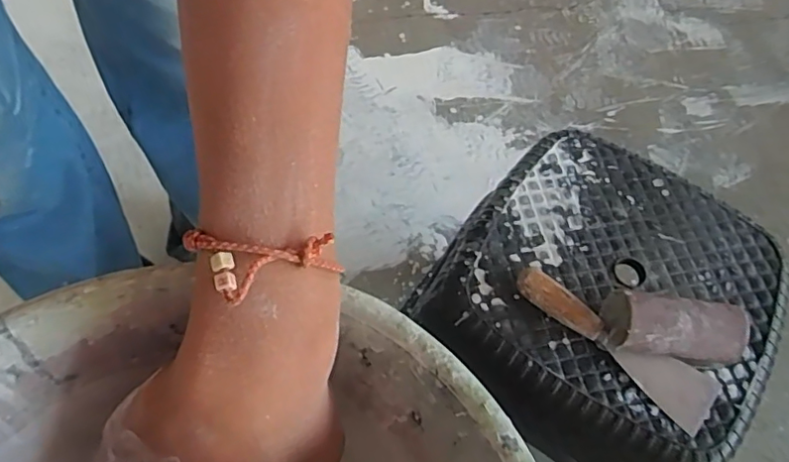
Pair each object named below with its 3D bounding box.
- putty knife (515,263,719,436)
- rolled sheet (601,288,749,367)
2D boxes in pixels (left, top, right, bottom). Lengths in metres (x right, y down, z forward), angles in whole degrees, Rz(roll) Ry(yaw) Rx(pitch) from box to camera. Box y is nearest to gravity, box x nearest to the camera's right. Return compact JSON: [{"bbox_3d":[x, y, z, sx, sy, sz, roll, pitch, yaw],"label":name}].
[{"bbox_3d":[0.178,0.085,0.456,0.174,0.029,0.043,38,64,14],"label":"putty knife"},{"bbox_3d":[0.221,0.071,0.451,0.110,0.047,0.059,8,61,-2],"label":"rolled sheet"}]

